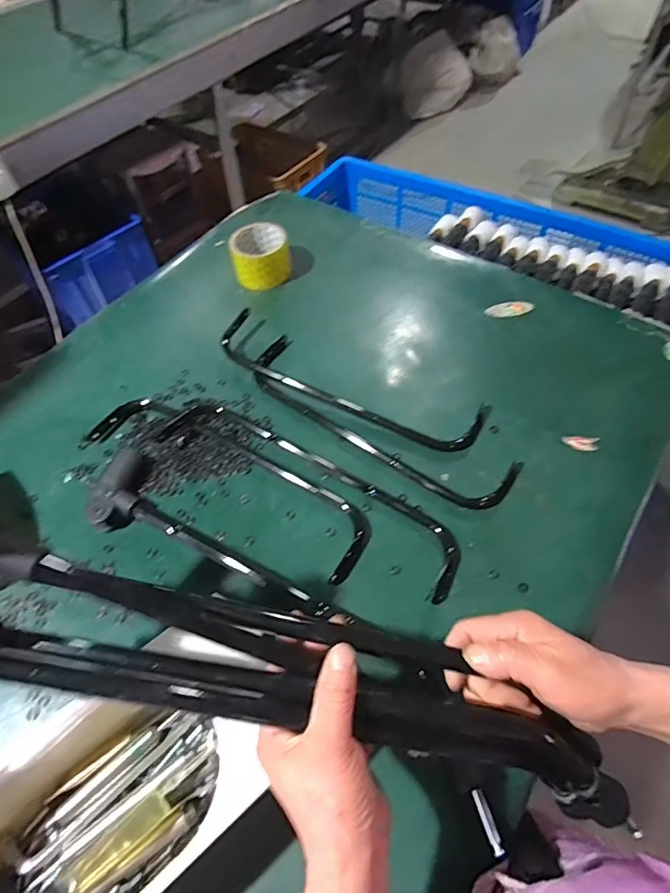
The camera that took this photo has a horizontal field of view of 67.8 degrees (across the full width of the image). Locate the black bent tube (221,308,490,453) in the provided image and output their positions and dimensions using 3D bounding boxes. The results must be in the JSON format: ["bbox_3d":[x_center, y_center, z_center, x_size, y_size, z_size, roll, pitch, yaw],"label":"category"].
[{"bbox_3d":[0.014,-0.088,0.645,0.360,0.032,0.092,22,58,17],"label":"black bent tube"}]

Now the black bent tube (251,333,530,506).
[{"bbox_3d":[0.046,-0.035,0.615,0.357,0.017,0.090,30,63,21],"label":"black bent tube"}]

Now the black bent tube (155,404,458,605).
[{"bbox_3d":[-0.037,0.037,0.571,0.389,0.016,0.080,27,60,20],"label":"black bent tube"}]

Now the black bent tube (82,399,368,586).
[{"bbox_3d":[-0.128,0.029,0.581,0.363,0.019,0.094,26,60,19],"label":"black bent tube"}]

